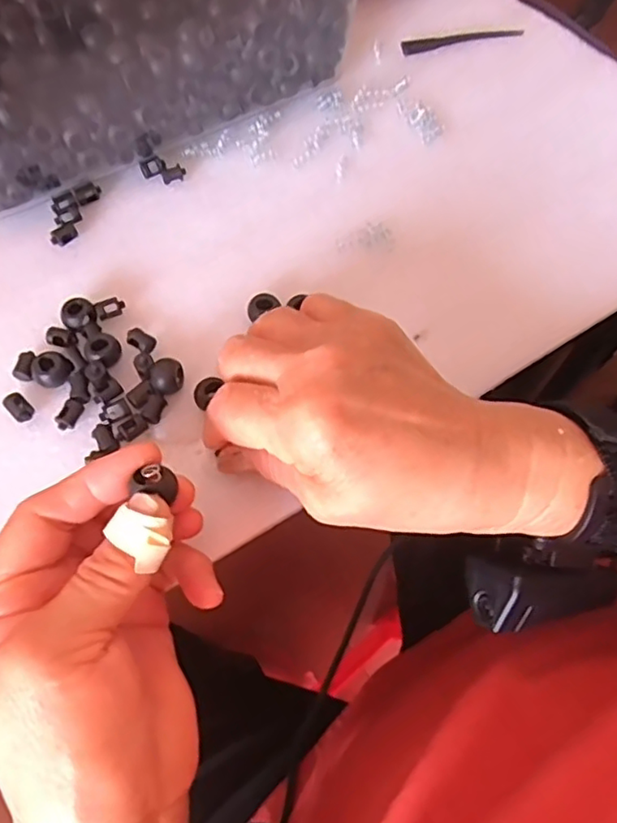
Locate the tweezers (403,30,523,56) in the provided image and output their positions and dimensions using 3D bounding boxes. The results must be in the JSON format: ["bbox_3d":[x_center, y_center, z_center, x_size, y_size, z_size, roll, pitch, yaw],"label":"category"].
[{"bbox_3d":[0.110,-0.265,0.435,0.087,0.008,0.011,-7,64,-6],"label":"tweezers"}]

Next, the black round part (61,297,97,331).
[{"bbox_3d":[-0.120,-0.049,0.319,0.017,0.014,0.015,-35,70,-18],"label":"black round part"}]

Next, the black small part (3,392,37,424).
[{"bbox_3d":[-0.141,-0.002,0.296,0.010,0.008,0.015,-41,72,-20],"label":"black small part"}]

